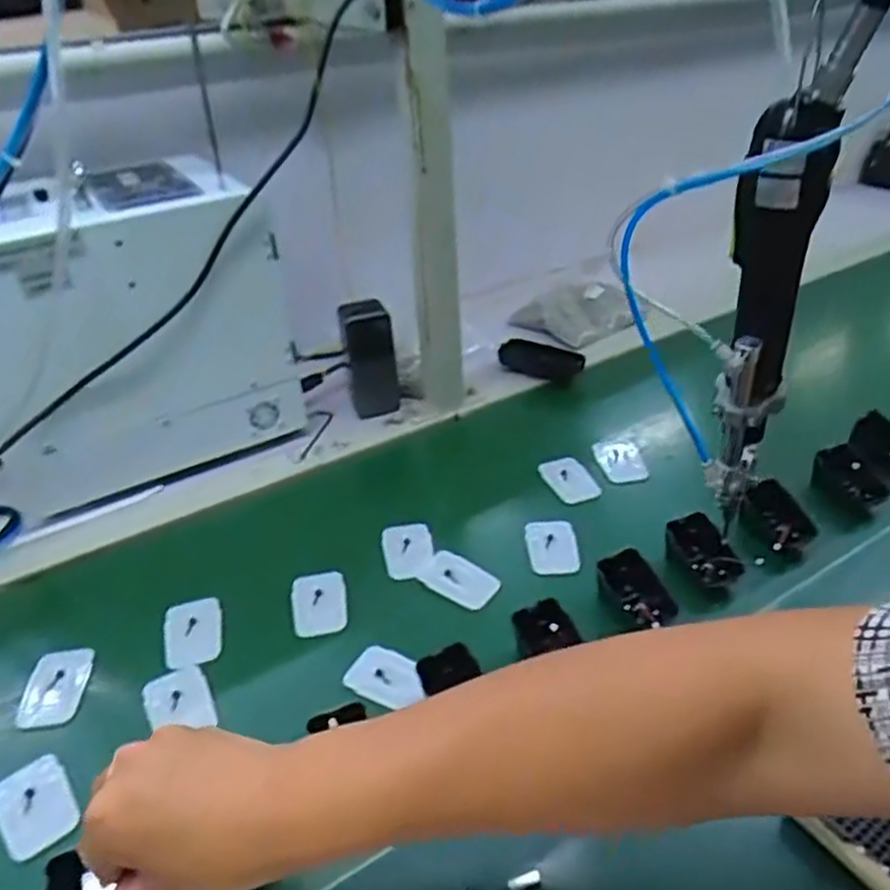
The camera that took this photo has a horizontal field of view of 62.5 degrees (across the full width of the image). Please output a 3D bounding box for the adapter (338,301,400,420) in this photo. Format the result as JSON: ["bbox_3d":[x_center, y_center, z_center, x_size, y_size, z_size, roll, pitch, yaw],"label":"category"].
[{"bbox_3d":[-0.087,-0.100,0.867,0.059,0.127,0.047,-5,32,-7],"label":"adapter"}]

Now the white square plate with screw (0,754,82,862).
[{"bbox_3d":[-0.281,0.247,0.502,0.049,0.013,0.075,-26,40,-31],"label":"white square plate with screw"}]

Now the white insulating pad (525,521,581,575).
[{"bbox_3d":[0.101,0.095,0.690,0.047,0.011,0.071,-2,34,1],"label":"white insulating pad"}]

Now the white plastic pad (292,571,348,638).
[{"bbox_3d":[-0.110,0.139,0.640,0.046,0.011,0.065,-6,33,-8],"label":"white plastic pad"}]

